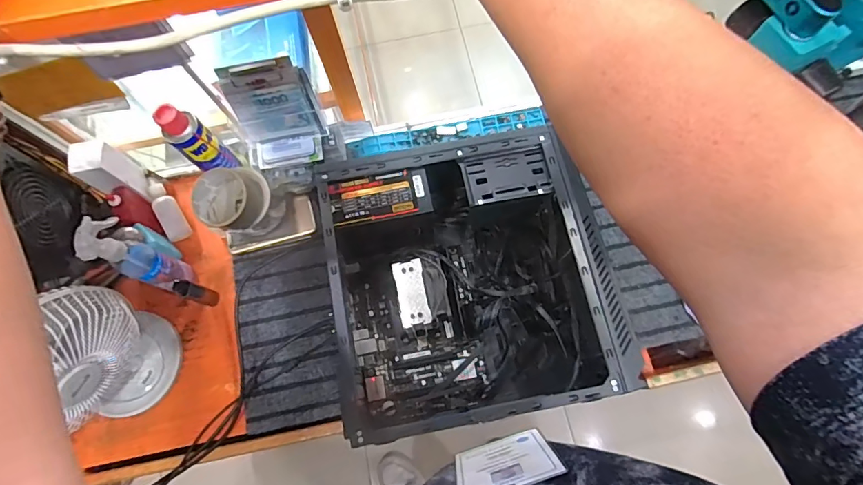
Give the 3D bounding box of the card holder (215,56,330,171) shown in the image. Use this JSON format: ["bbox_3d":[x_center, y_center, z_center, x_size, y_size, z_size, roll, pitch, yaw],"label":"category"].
[{"bbox_3d":[-0.225,-0.177,0.665,0.124,0.162,0.066,-8,73,-1],"label":"card holder"}]

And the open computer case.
[{"bbox_3d":[0.043,0.059,0.655,0.346,0.179,0.351,-11,73,-2],"label":"open computer case"}]

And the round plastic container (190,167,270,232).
[{"bbox_3d":[-0.291,-0.065,0.680,0.101,0.063,0.093,-12,73,-2],"label":"round plastic container"}]

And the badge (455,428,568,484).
[{"bbox_3d":[0.069,0.208,0.436,0.094,0.132,0.005,-18,82,0],"label":"badge"}]

